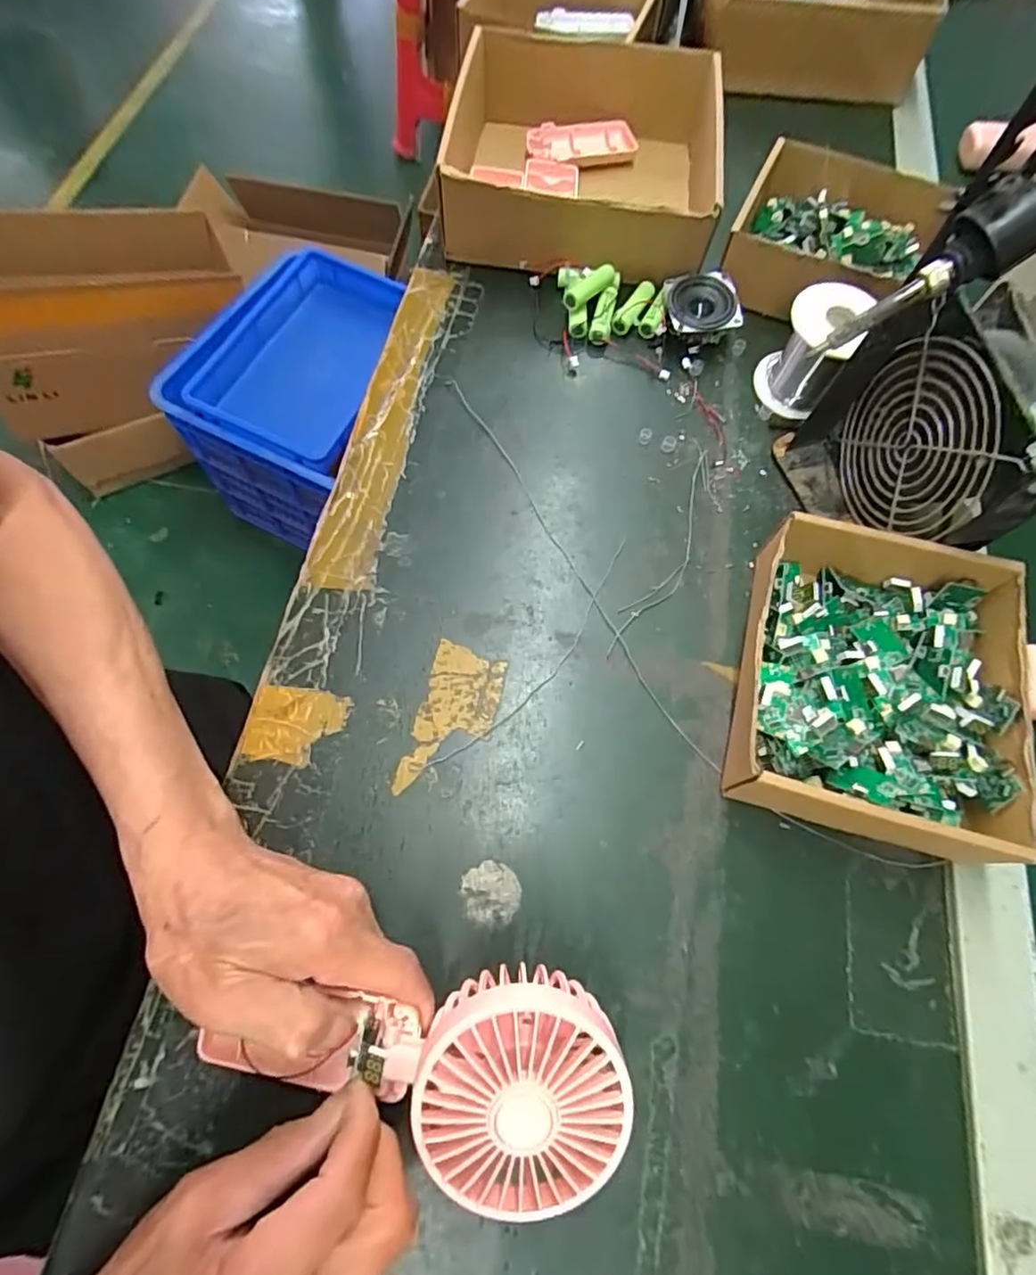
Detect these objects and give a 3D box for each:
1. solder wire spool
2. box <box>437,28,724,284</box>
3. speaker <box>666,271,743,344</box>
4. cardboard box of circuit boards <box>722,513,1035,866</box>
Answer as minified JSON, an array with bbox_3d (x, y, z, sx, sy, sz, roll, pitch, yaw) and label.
[{"bbox_3d":[0.204,-0.202,0.417,0.049,0.073,0.049,25,70,8],"label":"solder wire spool"},{"bbox_3d":[0.050,-0.407,0.499,0.211,0.074,0.222,6,68,1],"label":"box"},{"bbox_3d":[0.140,-0.253,0.458,0.054,0.029,0.054,-6,69,-4],"label":"speaker"},{"bbox_3d":[0.200,0.025,0.335,0.146,0.053,0.173,15,69,4],"label":"cardboard box of circuit boards"}]

